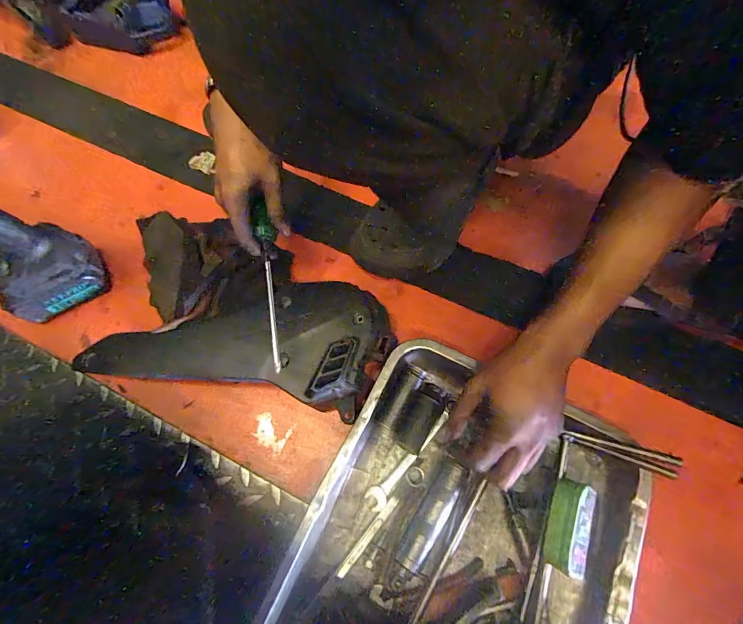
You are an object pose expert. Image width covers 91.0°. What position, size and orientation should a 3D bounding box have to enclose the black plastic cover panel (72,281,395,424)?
[{"bbox_3d":[-0.158,0.025,0.453,0.354,0.056,0.153,10,69,5],"label":"black plastic cover panel"}]

